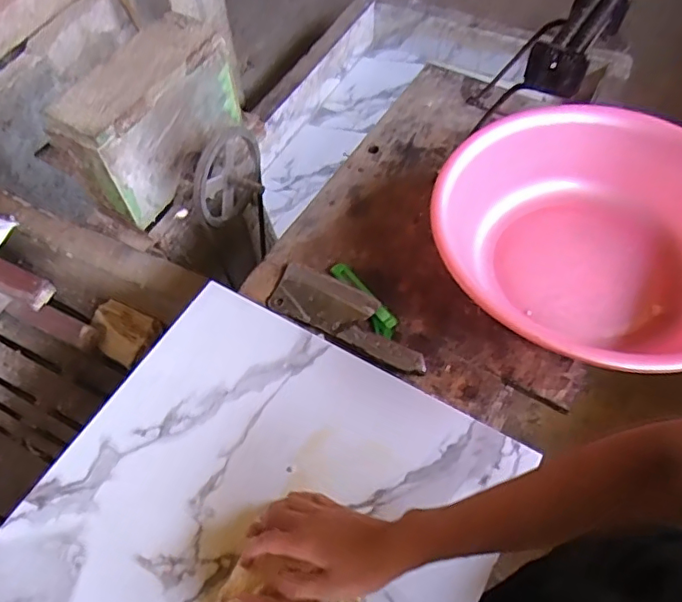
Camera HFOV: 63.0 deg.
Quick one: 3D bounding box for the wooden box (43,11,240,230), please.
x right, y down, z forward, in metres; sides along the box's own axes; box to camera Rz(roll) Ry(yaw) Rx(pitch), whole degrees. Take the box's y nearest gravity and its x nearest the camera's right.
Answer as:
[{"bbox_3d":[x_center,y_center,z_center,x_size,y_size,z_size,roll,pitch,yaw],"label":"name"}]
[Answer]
[{"bbox_3d":[-0.358,-0.355,1.086,0.124,0.230,0.358,23,61,17],"label":"wooden box"}]

